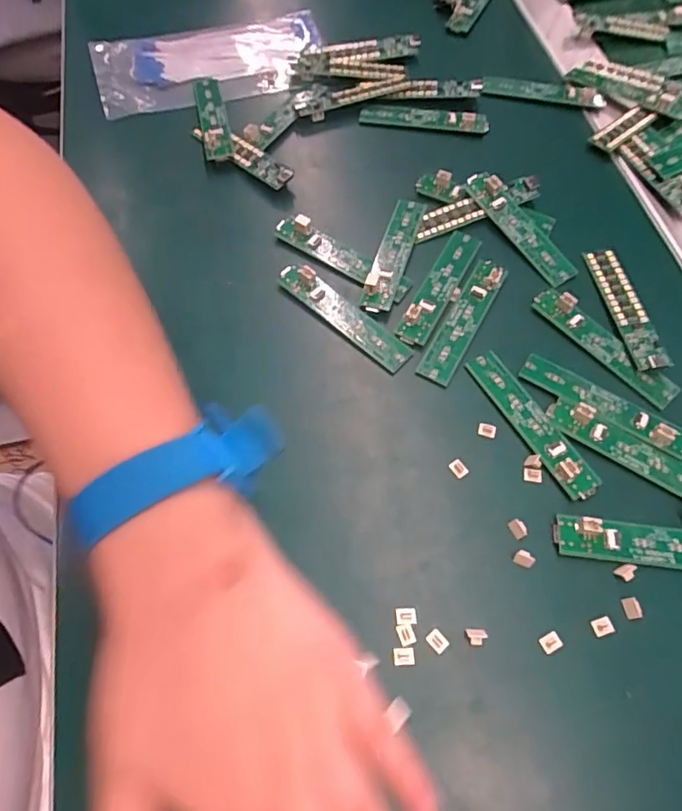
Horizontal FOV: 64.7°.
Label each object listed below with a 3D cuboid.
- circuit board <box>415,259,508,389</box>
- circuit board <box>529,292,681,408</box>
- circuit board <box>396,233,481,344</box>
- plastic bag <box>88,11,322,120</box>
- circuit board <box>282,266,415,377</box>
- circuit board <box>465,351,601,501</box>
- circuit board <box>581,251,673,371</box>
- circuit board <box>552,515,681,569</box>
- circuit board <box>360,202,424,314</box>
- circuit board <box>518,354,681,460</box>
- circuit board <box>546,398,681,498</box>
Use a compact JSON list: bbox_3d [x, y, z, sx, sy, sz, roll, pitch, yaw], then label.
[{"bbox_3d":[0.065,-0.046,0.283,0.018,0.007,0.081,27,65,11],"label":"circuit board"},{"bbox_3d":[0.135,-0.033,0.276,0.016,0.007,0.083,-36,70,-19],"label":"circuit board"},{"bbox_3d":[0.055,-0.065,0.291,0.018,0.005,0.081,27,65,10],"label":"circuit board"},{"bbox_3d":[-0.092,-0.245,0.379,0.158,0.012,0.078,-14,65,-10],"label":"plastic bag"},{"bbox_3d":[0.001,-0.049,0.283,0.083,0.010,0.017,39,68,16],"label":"circuit board"},{"bbox_3d":[0.092,0.007,0.258,0.017,0.006,0.082,-26,67,-15],"label":"circuit board"},{"bbox_3d":[0.151,-0.053,0.286,0.018,0.008,0.078,-5,63,-5],"label":"circuit board"},{"bbox_3d":[0.136,0.060,0.233,0.083,0.006,0.019,7,63,1],"label":"circuit board"},{"bbox_3d":[0.030,-0.085,0.300,0.017,0.007,0.080,17,63,6],"label":"circuit board"},{"bbox_3d":[0.128,-0.002,0.262,0.082,0.006,0.019,30,65,12],"label":"circuit board"},{"bbox_3d":[0.134,0.020,0.251,0.076,0.005,0.018,31,66,13],"label":"circuit board"}]

